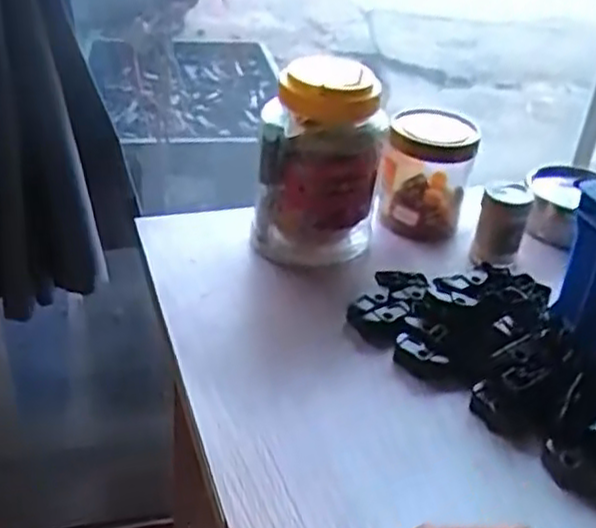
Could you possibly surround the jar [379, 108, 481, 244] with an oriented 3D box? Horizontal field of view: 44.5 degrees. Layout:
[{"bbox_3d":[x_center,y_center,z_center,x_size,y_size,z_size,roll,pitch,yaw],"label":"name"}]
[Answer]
[{"bbox_3d":[0.127,-0.092,0.721,0.083,0.118,0.075,11,34,8],"label":"jar"}]

